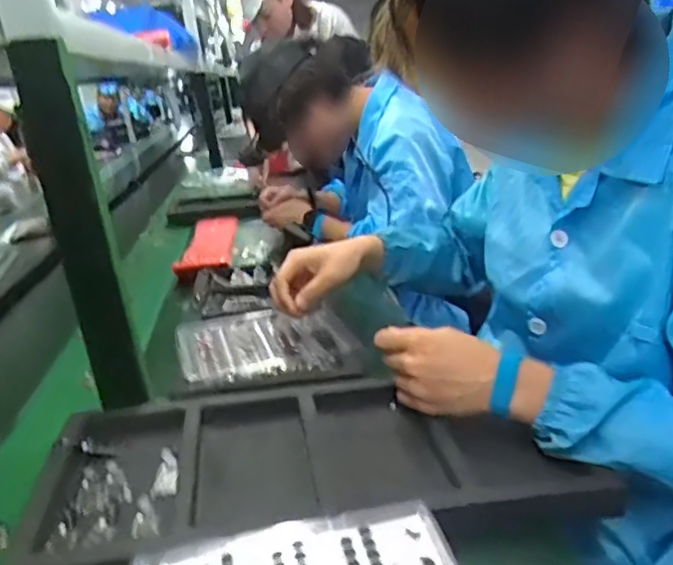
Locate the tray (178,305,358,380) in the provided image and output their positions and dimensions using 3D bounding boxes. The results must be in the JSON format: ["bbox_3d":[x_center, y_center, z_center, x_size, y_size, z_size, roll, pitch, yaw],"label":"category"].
[{"bbox_3d":[-0.097,0.077,0.818,0.219,0.024,0.177,-10,21,-9],"label":"tray"}]

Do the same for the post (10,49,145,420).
[{"bbox_3d":[-0.246,-0.042,0.599,0.049,0.353,0.029,-15,22,-22],"label":"post"}]

